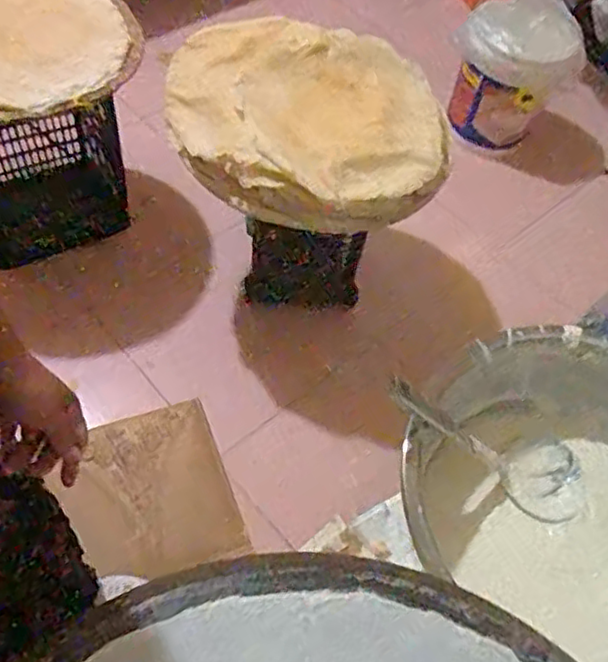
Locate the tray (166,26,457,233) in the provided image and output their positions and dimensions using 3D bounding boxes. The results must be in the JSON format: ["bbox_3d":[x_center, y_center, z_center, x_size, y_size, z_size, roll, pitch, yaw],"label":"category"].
[{"bbox_3d":[0.006,-0.423,1.304,0.558,0.140,0.480,6,56,-5],"label":"tray"}]

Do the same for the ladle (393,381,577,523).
[{"bbox_3d":[0.220,0.137,0.775,0.291,0.057,0.098,33,47,-28],"label":"ladle"}]

